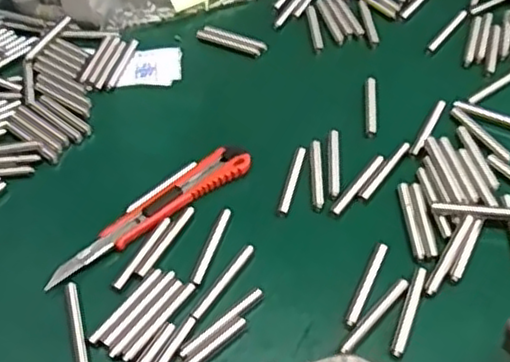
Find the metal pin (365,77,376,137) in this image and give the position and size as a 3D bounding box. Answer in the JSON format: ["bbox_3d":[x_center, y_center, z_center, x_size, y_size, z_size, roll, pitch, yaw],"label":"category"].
[{"bbox_3d":[0.084,-0.055,0.497,0.008,0.004,0.060,2,48,8],"label":"metal pin"}]

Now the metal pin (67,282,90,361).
[{"bbox_3d":[-0.103,0.082,0.396,0.007,0.004,0.059,-16,48,-9],"label":"metal pin"}]

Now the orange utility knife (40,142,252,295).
[{"bbox_3d":[-0.067,0.019,0.445,0.150,0.007,0.024,-32,52,-22],"label":"orange utility knife"}]

